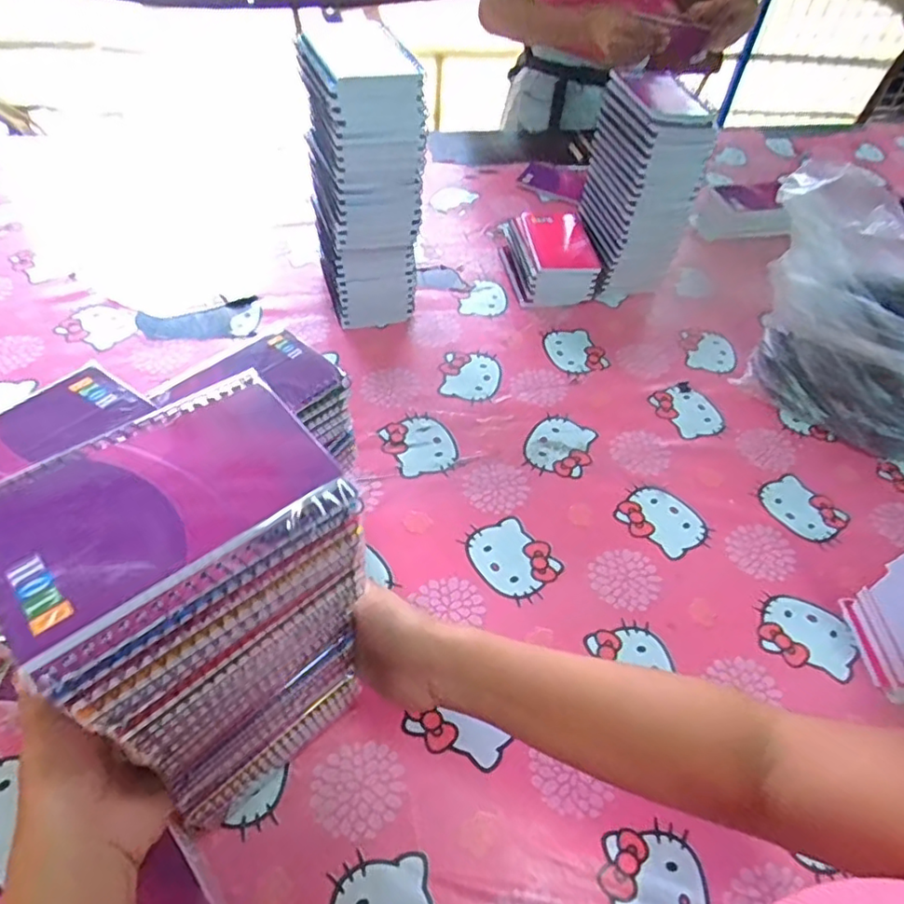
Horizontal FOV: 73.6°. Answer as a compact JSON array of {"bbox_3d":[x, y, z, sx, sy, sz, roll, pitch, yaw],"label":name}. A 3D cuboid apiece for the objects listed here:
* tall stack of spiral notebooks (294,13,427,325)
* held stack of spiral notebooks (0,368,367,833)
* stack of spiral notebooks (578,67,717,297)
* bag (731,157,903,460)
[{"bbox_3d":[-0.095,-0.286,0.666,0.102,0.304,0.118,-11,53,-15],"label":"tall stack of spiral notebooks"},{"bbox_3d":[-0.120,0.088,0.323,0.088,0.226,0.136,37,56,27],"label":"held stack of spiral notebooks"},{"bbox_3d":[0.240,-0.338,0.787,0.106,0.240,0.130,-5,52,-10],"label":"stack of spiral notebooks"},{"bbox_3d":[0.493,-0.156,0.689,0.253,0.199,0.253,14,51,5],"label":"bag"}]

